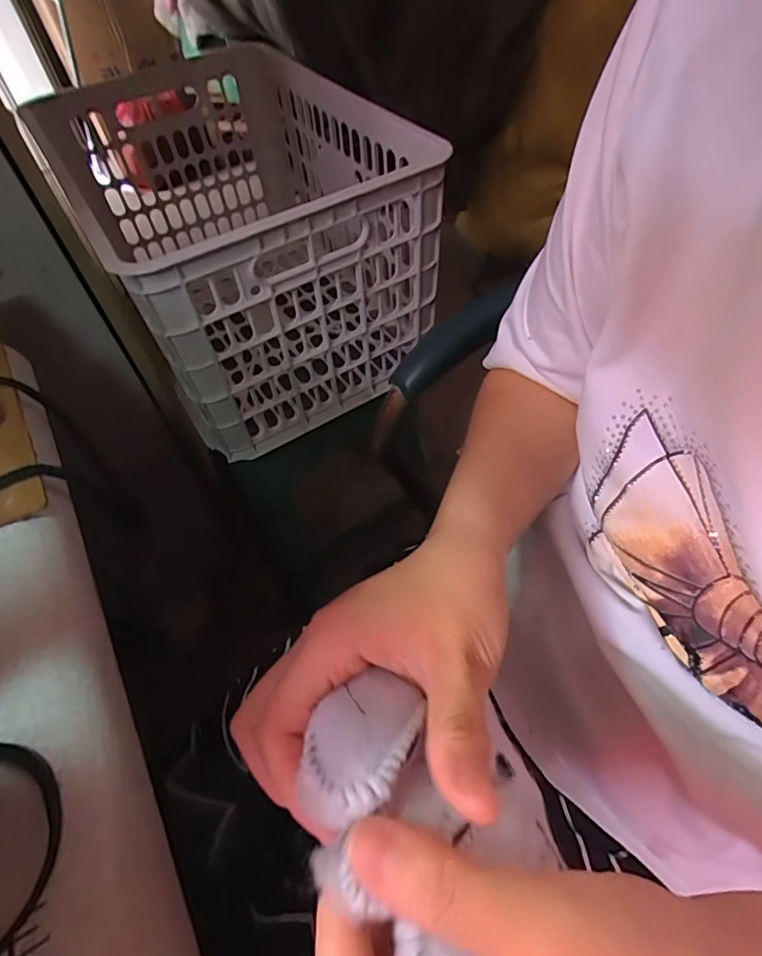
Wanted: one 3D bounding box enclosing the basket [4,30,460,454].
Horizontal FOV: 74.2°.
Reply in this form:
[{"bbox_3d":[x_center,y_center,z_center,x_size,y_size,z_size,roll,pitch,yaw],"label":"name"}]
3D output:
[{"bbox_3d":[-0.189,-0.349,0.693,0.371,0.270,0.541,-29,58,-16],"label":"basket"}]

